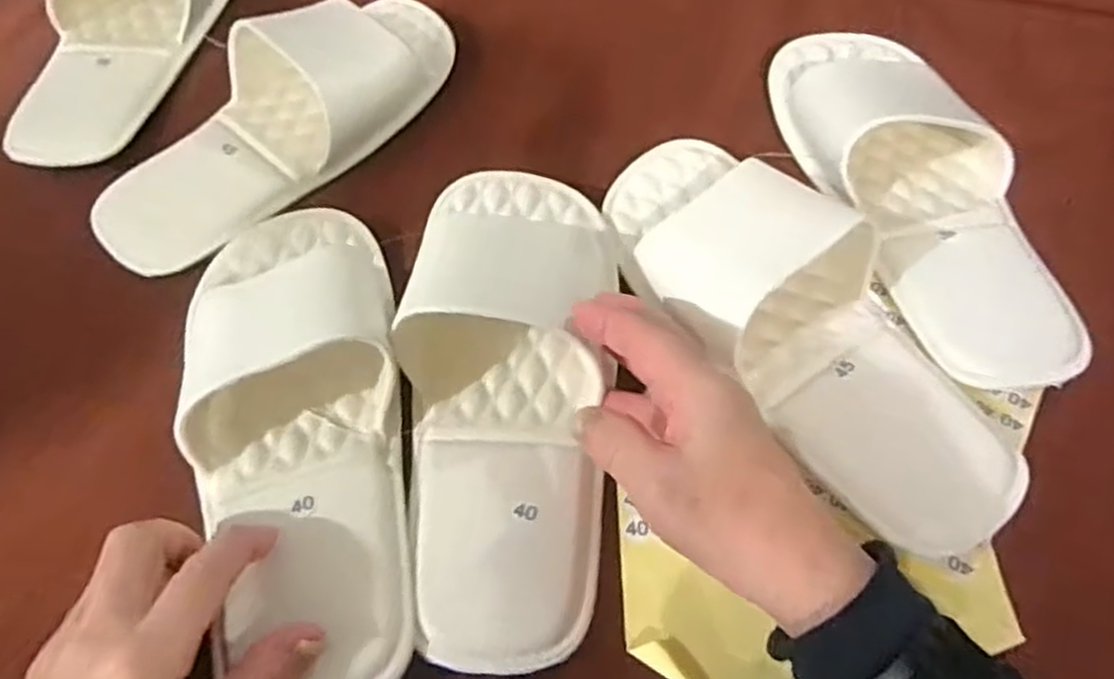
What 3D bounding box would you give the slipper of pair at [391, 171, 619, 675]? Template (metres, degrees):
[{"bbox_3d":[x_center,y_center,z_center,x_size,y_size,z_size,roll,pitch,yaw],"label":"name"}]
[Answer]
[{"bbox_3d":[-0.025,0.018,0.374,0.104,0.064,0.256,-1,61,-1],"label":"slipper of pair"}]

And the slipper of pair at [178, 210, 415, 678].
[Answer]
[{"bbox_3d":[-0.122,0.035,0.361,0.100,0.052,0.262,-13,63,-8],"label":"slipper of pair"}]

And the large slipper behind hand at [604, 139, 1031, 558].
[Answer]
[{"bbox_3d":[0.121,-0.017,0.386,0.106,0.059,0.262,-35,65,-18],"label":"large slipper behind hand"}]

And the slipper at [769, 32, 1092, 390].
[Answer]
[{"bbox_3d":[0.202,-0.092,0.436,0.111,0.051,0.254,-6,60,-3],"label":"slipper"}]

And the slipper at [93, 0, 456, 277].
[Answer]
[{"bbox_3d":[-0.168,-0.142,0.467,0.251,0.053,0.104,-41,67,-20],"label":"slipper"}]

